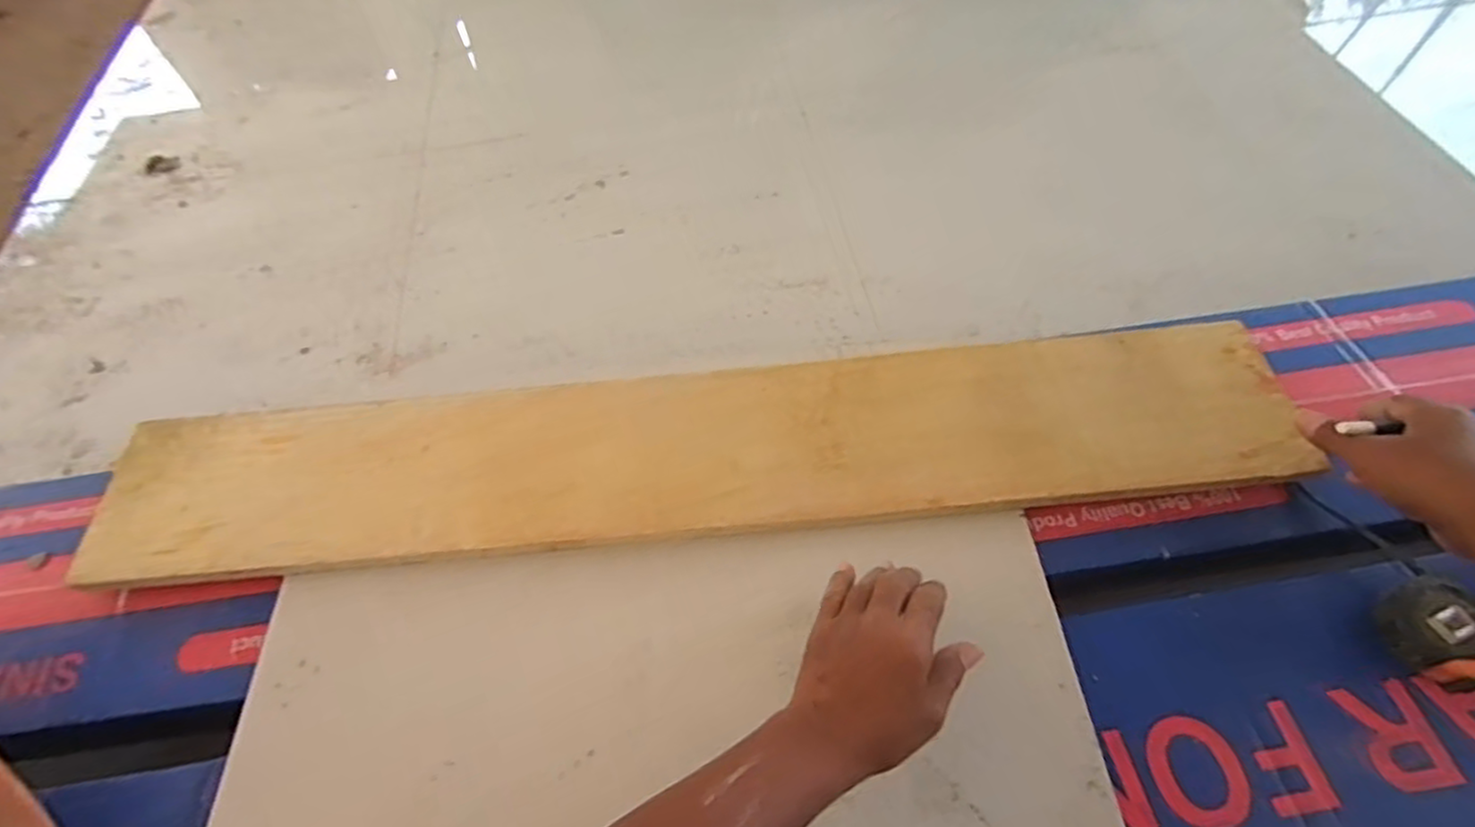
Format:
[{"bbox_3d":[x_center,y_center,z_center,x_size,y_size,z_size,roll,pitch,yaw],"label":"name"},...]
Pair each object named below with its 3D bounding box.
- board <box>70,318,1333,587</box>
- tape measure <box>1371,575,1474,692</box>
[{"bbox_3d":[-0.035,0.027,0.559,0.961,0.022,0.153,-5,63,0],"label":"board"},{"bbox_3d":[0.491,0.151,0.460,0.070,0.036,0.074,-15,63,-6],"label":"tape measure"}]

